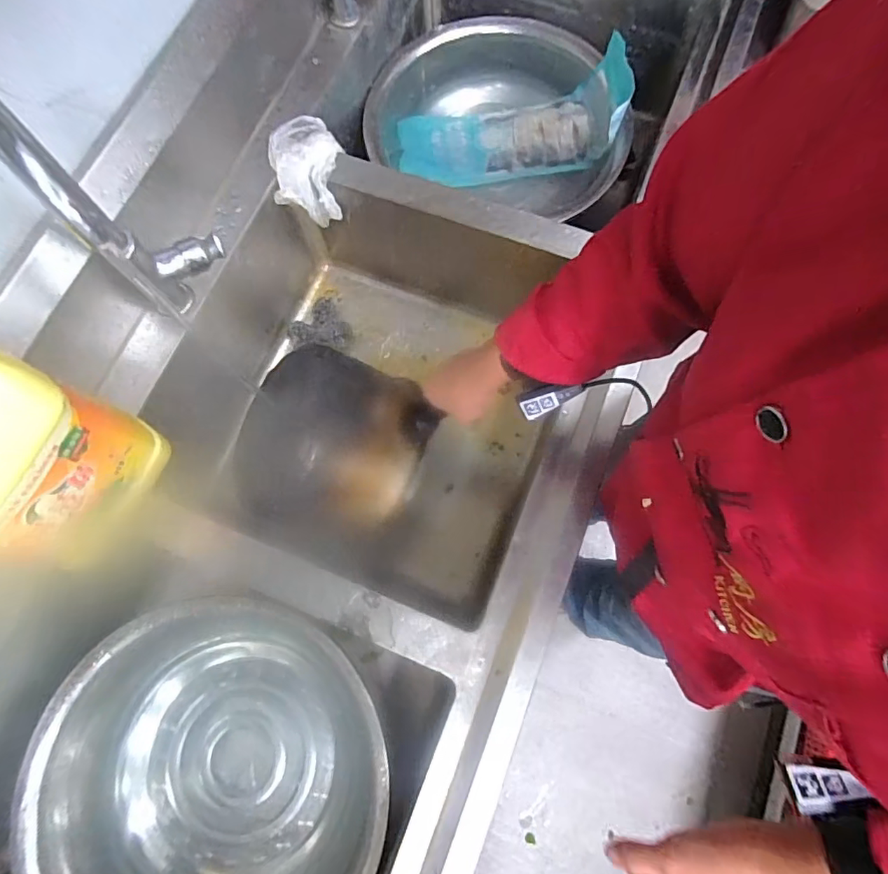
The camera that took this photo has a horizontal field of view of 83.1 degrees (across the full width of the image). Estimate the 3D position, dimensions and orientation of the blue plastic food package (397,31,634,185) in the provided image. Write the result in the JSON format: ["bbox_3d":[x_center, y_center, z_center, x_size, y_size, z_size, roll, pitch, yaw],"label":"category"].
[{"bbox_3d":[0.122,-0.580,0.929,0.419,0.105,0.171,-6,74,13],"label":"blue plastic food package"}]

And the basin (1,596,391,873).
[{"bbox_3d":[-0.301,0.471,0.690,0.443,0.151,0.459,0,75,2],"label":"basin"}]

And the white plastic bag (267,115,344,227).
[{"bbox_3d":[-0.209,-0.419,0.789,0.105,0.095,0.126,-5,75,1],"label":"white plastic bag"}]

